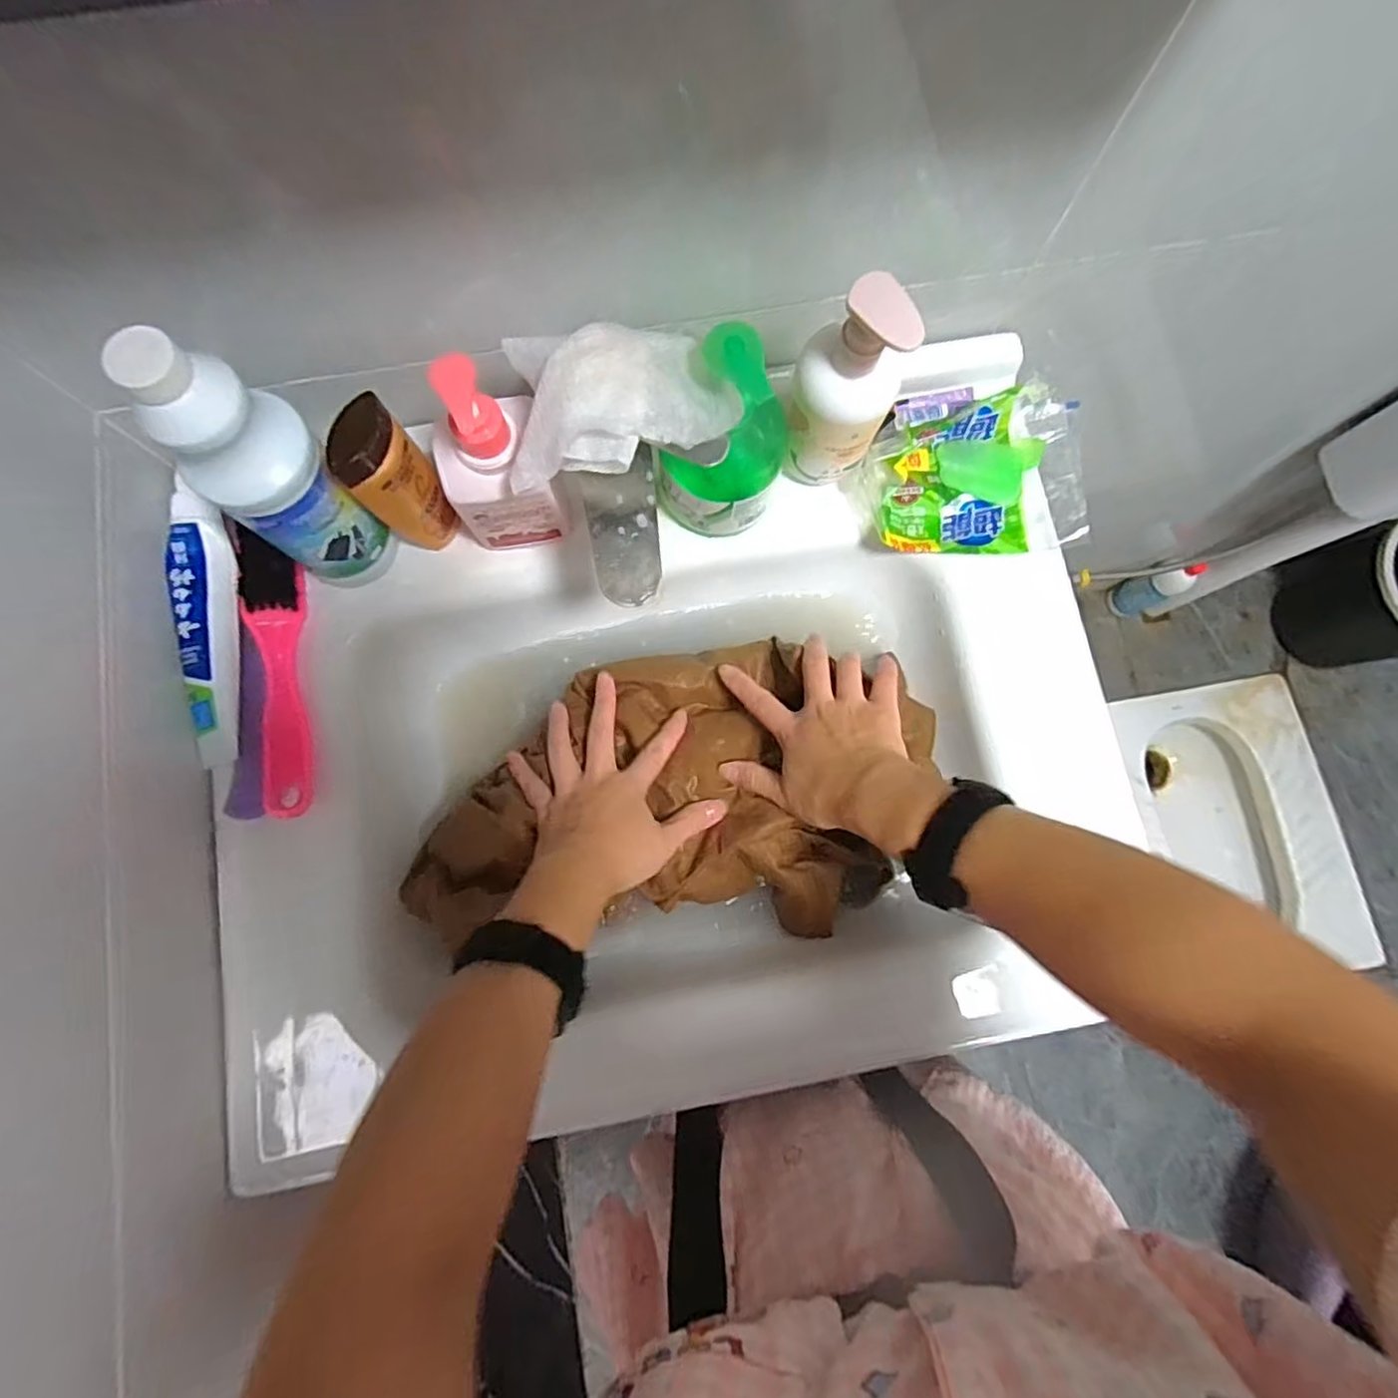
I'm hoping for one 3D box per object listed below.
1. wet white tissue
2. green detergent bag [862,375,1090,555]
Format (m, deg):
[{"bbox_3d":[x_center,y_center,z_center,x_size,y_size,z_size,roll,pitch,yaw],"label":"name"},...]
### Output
[{"bbox_3d":[-0.042,-0.158,0.361,0.118,0.036,0.070,-7,79,-2],"label":"wet white tissue"},{"bbox_3d":[0.199,-0.166,0.491,0.155,0.035,0.117,-4,79,-1],"label":"green detergent bag"}]

